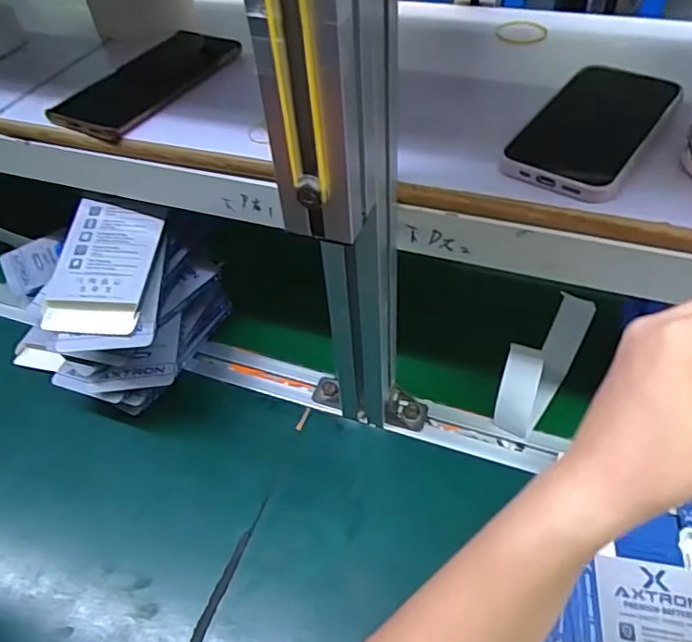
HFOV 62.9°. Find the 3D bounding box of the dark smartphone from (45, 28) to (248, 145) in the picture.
[{"bbox_3d":[-0.162,-0.202,0.471,0.079,0.008,0.164,25,56,19],"label":"dark smartphone"}]

